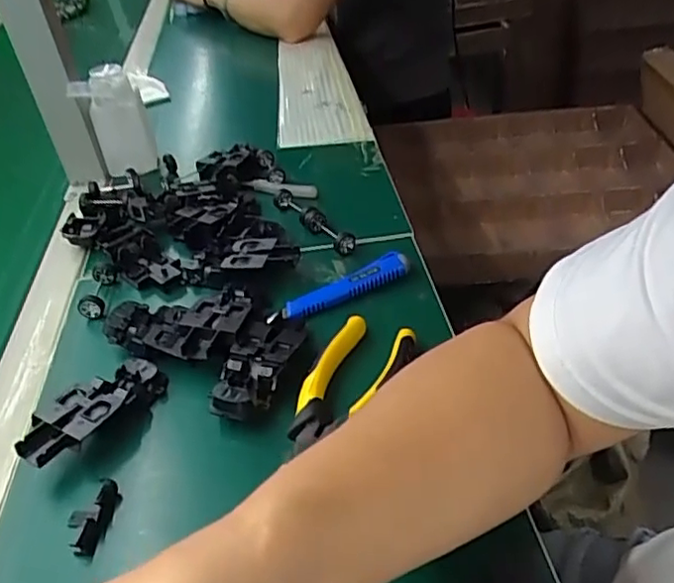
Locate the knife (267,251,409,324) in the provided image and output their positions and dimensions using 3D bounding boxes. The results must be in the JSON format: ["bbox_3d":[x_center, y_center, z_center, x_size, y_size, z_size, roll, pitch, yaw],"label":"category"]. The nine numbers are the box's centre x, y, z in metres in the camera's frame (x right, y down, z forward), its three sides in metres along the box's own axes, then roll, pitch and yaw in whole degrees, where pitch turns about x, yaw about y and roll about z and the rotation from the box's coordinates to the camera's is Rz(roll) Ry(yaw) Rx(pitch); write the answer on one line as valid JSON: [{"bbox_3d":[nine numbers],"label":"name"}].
[{"bbox_3d":[0.004,-0.004,0.490,0.122,0.015,0.021,-22,40,-20],"label":"knife"}]

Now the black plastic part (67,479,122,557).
[{"bbox_3d":[-0.141,0.129,0.355,0.023,0.020,0.042,8,53,13],"label":"black plastic part"}]

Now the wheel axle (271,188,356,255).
[{"bbox_3d":[-0.025,-0.069,0.573,0.019,0.015,0.114,-28,43,-26],"label":"wheel axle"}]

